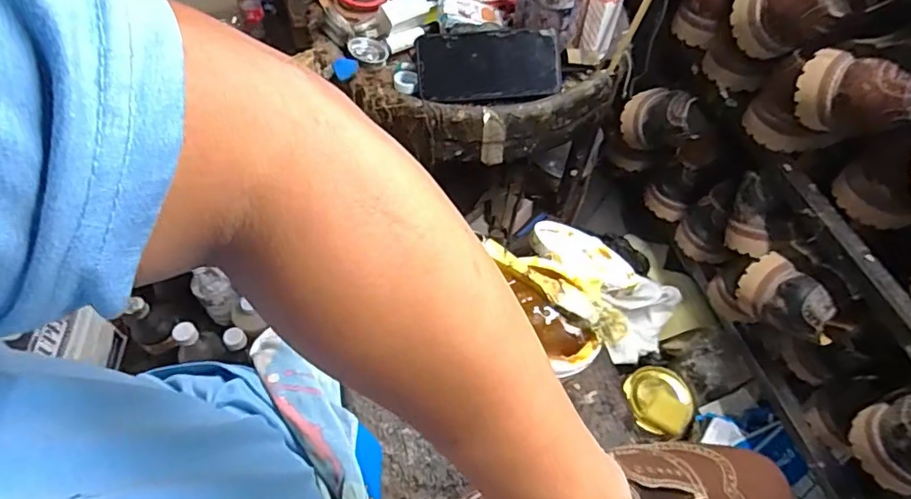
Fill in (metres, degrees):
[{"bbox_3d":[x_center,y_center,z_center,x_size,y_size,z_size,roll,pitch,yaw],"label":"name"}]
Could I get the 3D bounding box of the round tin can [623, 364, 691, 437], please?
[{"bbox_3d":[0.318,0.232,0.849,0.099,0.018,0.103,1,54,-2],"label":"round tin can"}]

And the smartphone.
[{"bbox_3d":[0.038,-0.207,0.622,0.157,0.010,0.075,-4,96,0],"label":"smartphone"}]

